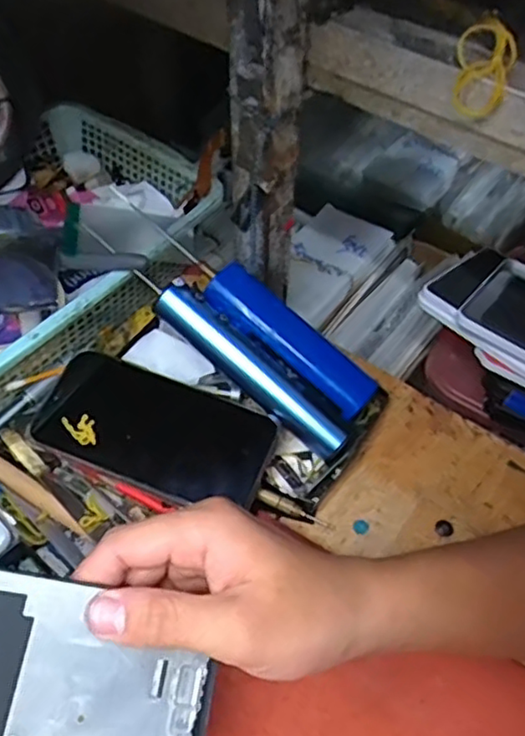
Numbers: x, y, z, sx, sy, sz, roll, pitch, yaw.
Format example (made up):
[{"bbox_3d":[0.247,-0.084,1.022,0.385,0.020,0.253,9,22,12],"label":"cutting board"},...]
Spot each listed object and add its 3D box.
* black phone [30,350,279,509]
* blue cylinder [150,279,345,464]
[{"bbox_3d":[-0.070,0.040,0.422,0.149,0.013,0.074,22,64,8],"label":"black phone"},{"bbox_3d":[-0.006,0.000,0.426,0.152,0.019,0.025,41,60,3],"label":"blue cylinder"}]

